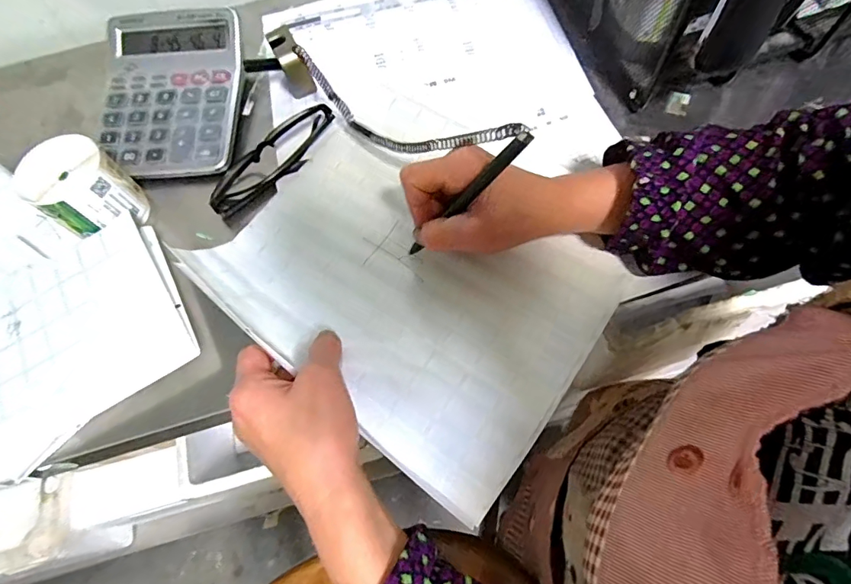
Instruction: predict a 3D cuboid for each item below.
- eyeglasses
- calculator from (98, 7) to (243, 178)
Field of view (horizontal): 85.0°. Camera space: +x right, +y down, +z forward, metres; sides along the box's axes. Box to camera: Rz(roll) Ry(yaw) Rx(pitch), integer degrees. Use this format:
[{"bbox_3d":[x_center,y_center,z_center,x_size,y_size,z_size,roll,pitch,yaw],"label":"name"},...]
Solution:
[{"bbox_3d":[-0.136,-0.120,0.404,0.040,0.028,0.128,29,70,15],"label":"eyeglasses"},{"bbox_3d":[-0.238,-0.190,0.435,0.135,0.040,0.172,-1,65,2],"label":"calculator"}]

